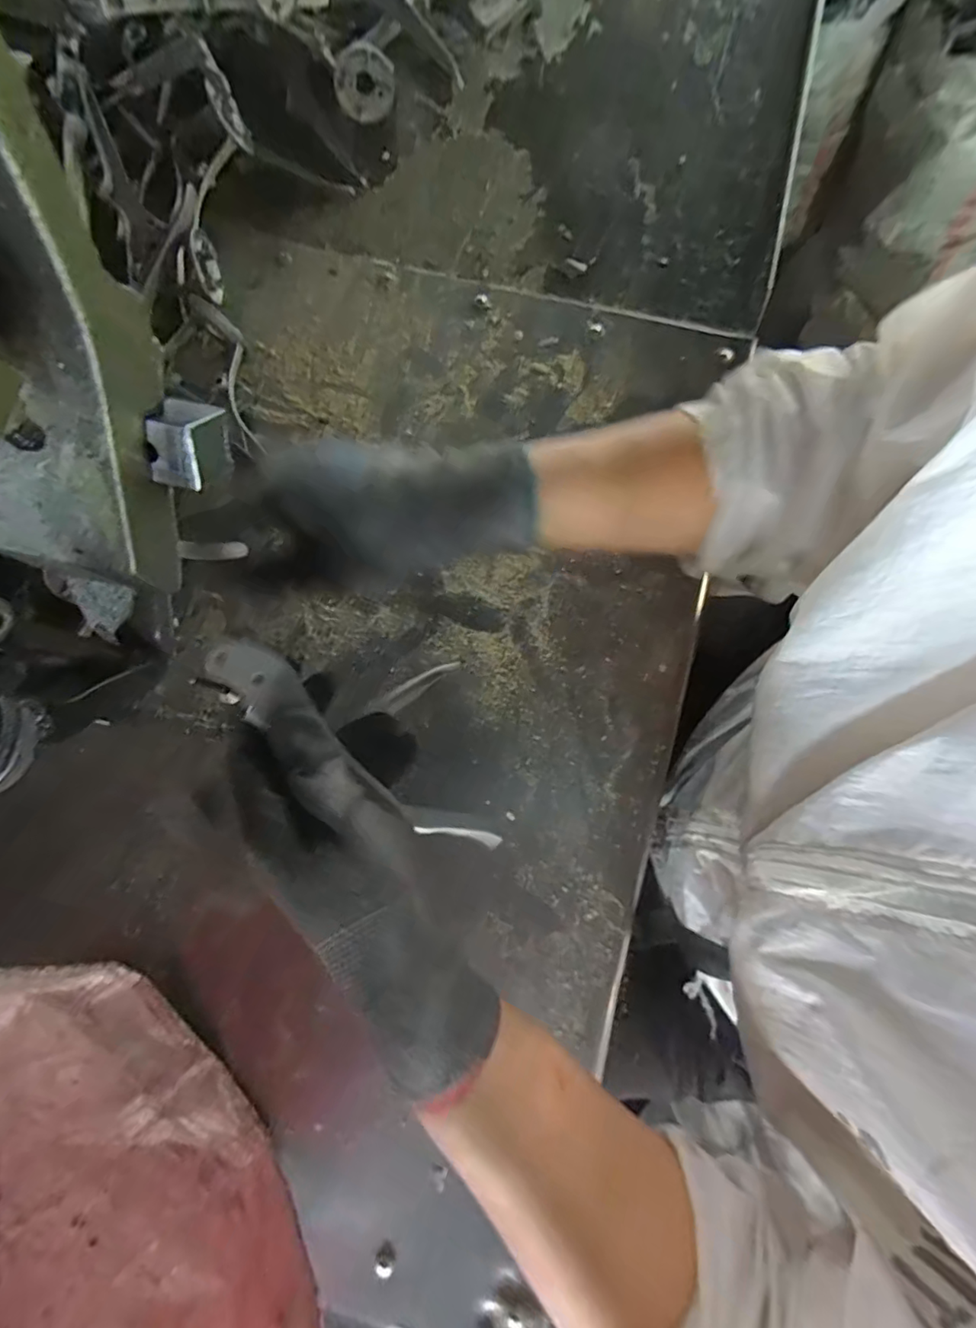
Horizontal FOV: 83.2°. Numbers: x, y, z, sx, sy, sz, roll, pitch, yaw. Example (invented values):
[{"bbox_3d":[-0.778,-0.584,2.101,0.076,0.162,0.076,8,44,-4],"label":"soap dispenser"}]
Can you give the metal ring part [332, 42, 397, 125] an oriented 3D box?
[{"bbox_3d":[-0.095,-0.446,0.423,0.045,0.043,0.013,-7,62,-17],"label":"metal ring part"}]

